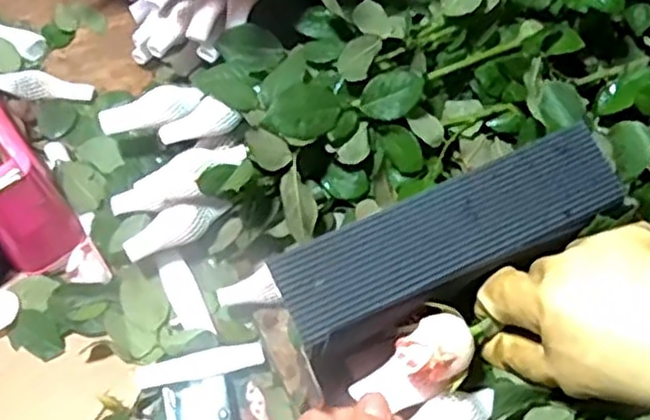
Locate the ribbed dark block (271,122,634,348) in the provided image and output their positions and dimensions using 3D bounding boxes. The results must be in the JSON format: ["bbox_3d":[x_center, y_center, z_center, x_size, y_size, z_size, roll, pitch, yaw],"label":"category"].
[{"bbox_3d":[0.072,0.017,0.406,0.209,0.043,0.062,-22,67,-14],"label":"ribbed dark block"}]

